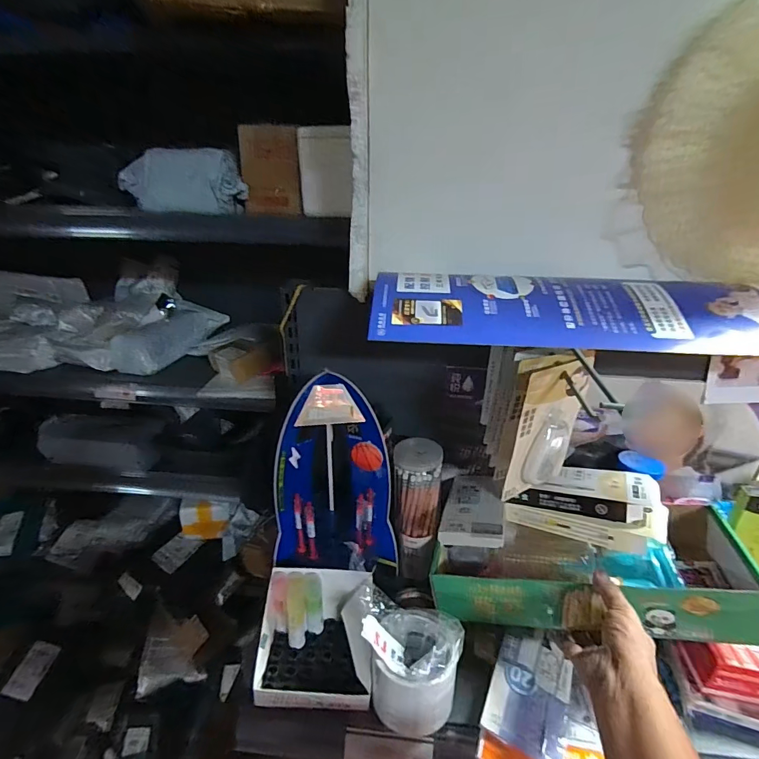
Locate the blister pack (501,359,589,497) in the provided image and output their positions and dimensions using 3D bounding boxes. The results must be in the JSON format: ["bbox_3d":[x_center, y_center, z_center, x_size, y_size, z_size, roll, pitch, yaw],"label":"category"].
[{"bbox_3d":[0.182,0.058,0.457,0.082,0.154,0.021,-16,31,-30],"label":"blister pack"}]

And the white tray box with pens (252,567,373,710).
[{"bbox_3d":[-0.075,0.305,0.502,0.131,0.085,0.131,2,26,2],"label":"white tray box with pens"}]

